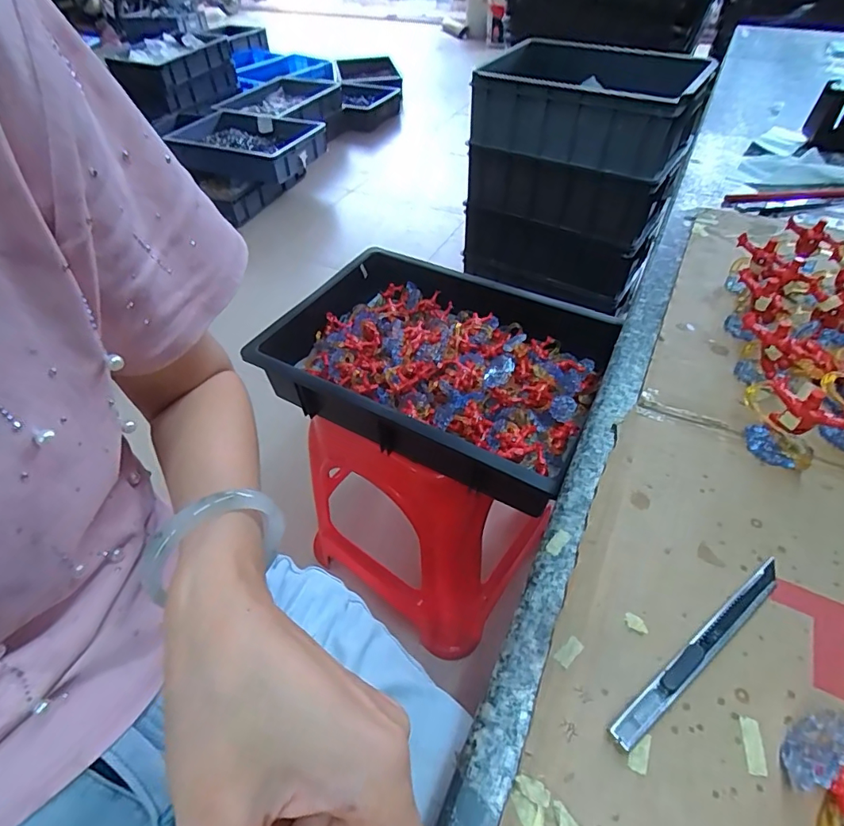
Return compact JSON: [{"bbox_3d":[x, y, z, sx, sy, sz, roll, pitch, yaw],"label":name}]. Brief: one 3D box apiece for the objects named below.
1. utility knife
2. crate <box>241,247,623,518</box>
[{"bbox_3d":[0.138,0.114,0.235,0.132,0.008,0.011,-29,53,-22],"label":"utility knife"},{"bbox_3d":[0.013,-0.078,0.666,0.442,0.088,0.308,24,53,22],"label":"crate"}]

